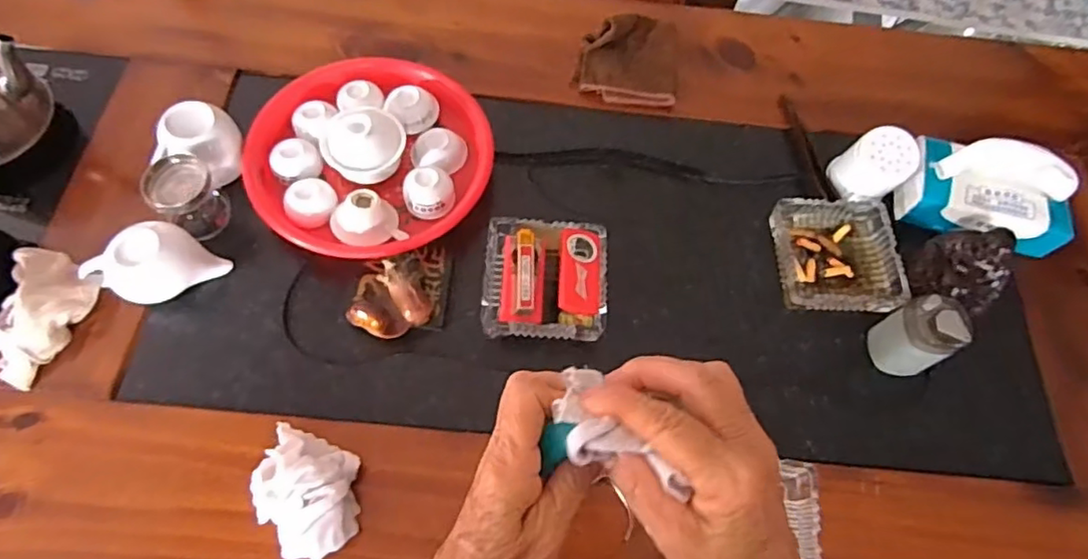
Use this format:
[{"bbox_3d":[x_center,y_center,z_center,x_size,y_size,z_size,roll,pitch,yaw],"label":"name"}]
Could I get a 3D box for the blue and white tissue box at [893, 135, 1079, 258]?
[{"bbox_3d":[0.475,-0.091,0.659,0.160,0.085,0.087,19,66,6],"label":"blue and white tissue box"}]

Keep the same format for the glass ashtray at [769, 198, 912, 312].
[{"bbox_3d":[0.310,-0.026,0.660,0.125,0.032,0.129,-2,65,-4],"label":"glass ashtray"}]

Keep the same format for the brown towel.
[{"bbox_3d":[0.106,-0.276,0.757,0.125,0.037,0.130,8,65,-1],"label":"brown towel"}]

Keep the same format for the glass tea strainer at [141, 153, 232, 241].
[{"bbox_3d":[-0.358,-0.081,0.622,0.060,0.066,0.061,1,65,-2],"label":"glass tea strainer"}]

